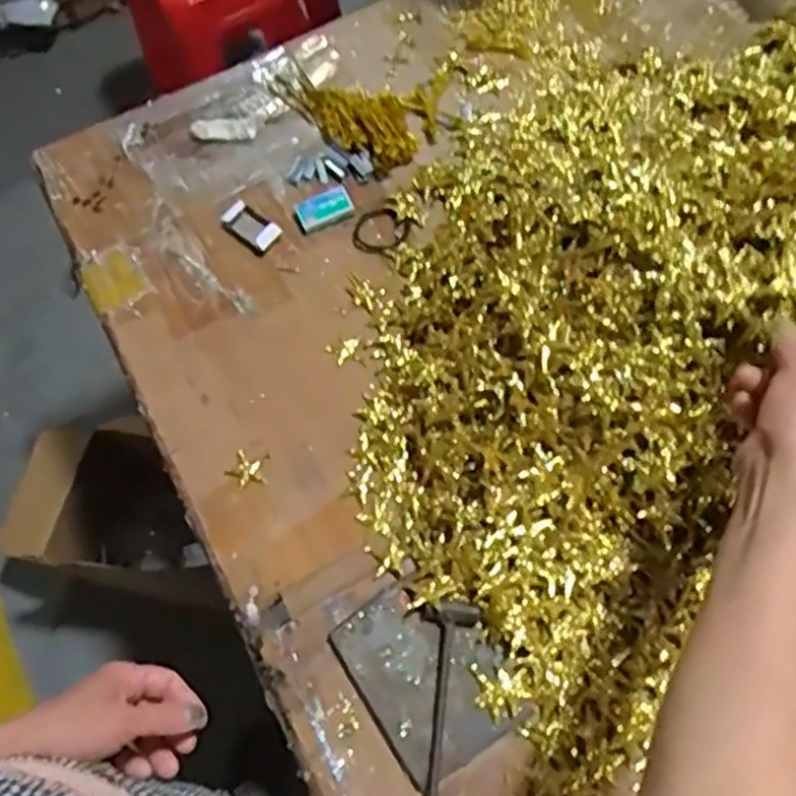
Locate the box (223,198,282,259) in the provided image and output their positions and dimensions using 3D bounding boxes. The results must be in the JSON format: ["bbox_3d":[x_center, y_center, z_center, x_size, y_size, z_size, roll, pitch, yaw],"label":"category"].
[{"bbox_3d":[-0.142,-0.163,0.716,0.062,0.015,0.033,38,73,16],"label":"box"}]

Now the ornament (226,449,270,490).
[{"bbox_3d":[-0.126,0.060,0.627,0.034,0.004,0.031,8,67,6],"label":"ornament"}]

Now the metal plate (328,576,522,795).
[{"bbox_3d":[0.021,0.203,0.553,0.097,0.011,0.132,-35,71,-5],"label":"metal plate"}]

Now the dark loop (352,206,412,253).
[{"bbox_3d":[-0.016,-0.159,0.708,0.047,0.010,0.049,-1,67,2],"label":"dark loop"}]

